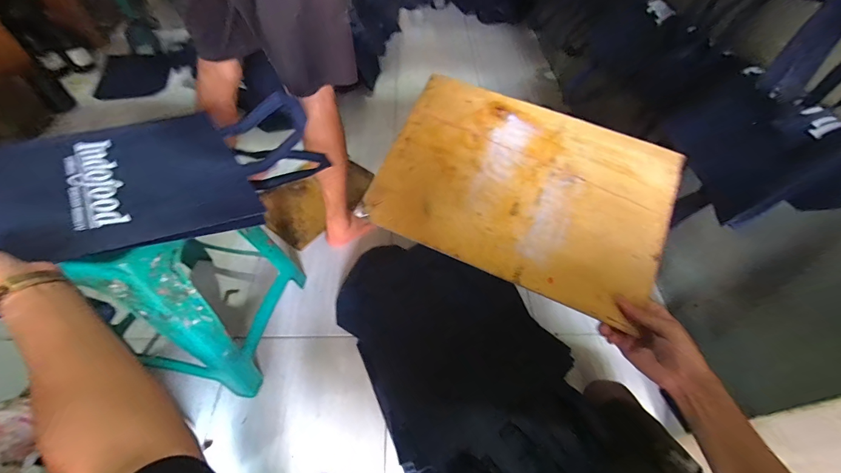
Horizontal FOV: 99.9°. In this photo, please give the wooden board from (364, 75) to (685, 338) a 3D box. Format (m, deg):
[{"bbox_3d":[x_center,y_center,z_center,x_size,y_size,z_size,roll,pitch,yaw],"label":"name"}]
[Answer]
[{"bbox_3d":[0.150,-0.069,0.504,0.389,0.011,0.271,23,72,5],"label":"wooden board"}]

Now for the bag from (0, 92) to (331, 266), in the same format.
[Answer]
[{"bbox_3d":[-0.463,-0.084,0.577,0.576,0.082,0.280,-20,57,-18],"label":"bag"}]

